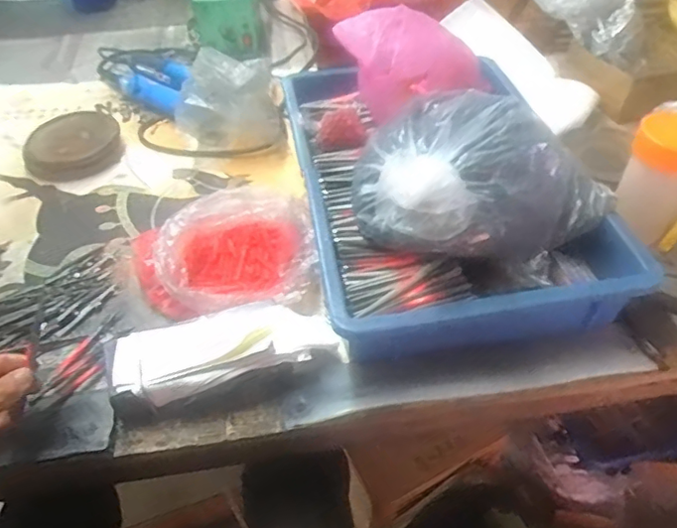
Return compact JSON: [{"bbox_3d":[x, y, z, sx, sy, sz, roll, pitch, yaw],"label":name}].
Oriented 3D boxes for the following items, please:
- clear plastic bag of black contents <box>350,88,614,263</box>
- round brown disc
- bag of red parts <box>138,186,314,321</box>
[{"bbox_3d":[0.116,-0.090,0.529,0.211,0.085,0.187,-23,51,-20],"label":"clear plastic bag of black contents"},{"bbox_3d":[-0.340,-0.157,0.723,0.118,0.018,0.120,-16,49,-14],"label":"round brown disc"},{"bbox_3d":[-0.109,-0.010,0.540,0.169,0.079,0.123,-10,48,-10],"label":"bag of red parts"}]

